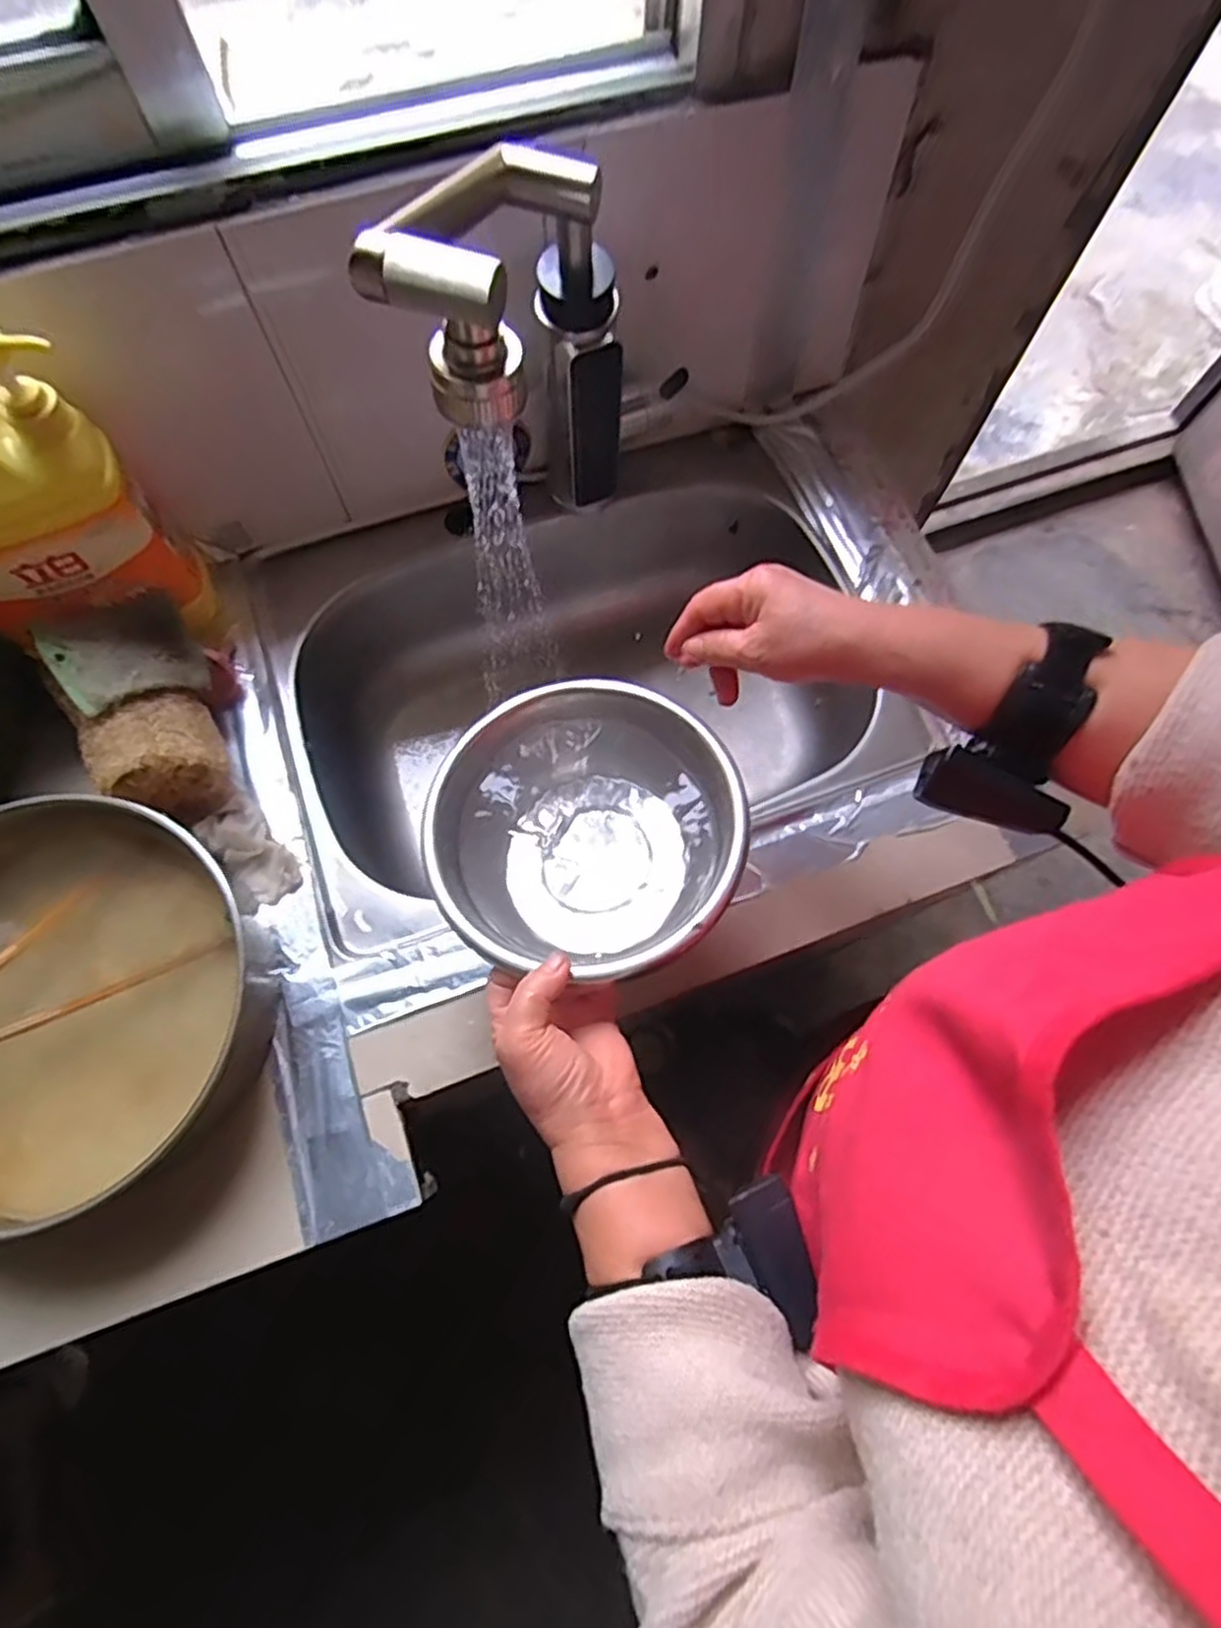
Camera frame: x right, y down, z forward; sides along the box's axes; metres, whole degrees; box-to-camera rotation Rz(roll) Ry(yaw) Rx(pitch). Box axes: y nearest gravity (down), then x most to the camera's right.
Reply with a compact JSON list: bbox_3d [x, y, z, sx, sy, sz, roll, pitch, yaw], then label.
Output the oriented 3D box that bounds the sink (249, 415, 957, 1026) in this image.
[{"bbox_3d":[-0.004,-0.098,0.700,0.539,0.172,0.405,-19,73,-6],"label":"sink"}]

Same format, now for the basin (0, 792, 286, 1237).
[{"bbox_3d":[-0.375,0.119,0.497,0.269,0.074,0.254,0,72,0],"label":"basin"}]

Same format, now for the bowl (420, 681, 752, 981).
[{"bbox_3d":[-0.017,0.011,0.480,0.188,0.079,0.177,0,72,0],"label":"bowl"}]

